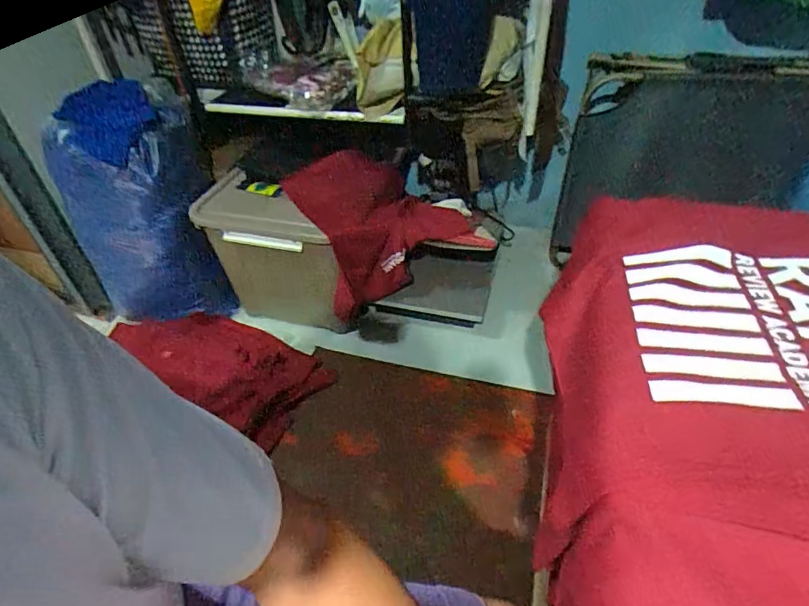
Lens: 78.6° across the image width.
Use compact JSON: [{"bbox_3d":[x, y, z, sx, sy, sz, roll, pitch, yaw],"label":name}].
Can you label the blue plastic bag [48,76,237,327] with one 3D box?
[{"bbox_3d":[-0.762,-0.284,1.461,0.376,0.576,0.328,-8,45,-7],"label":"blue plastic bag"}]

